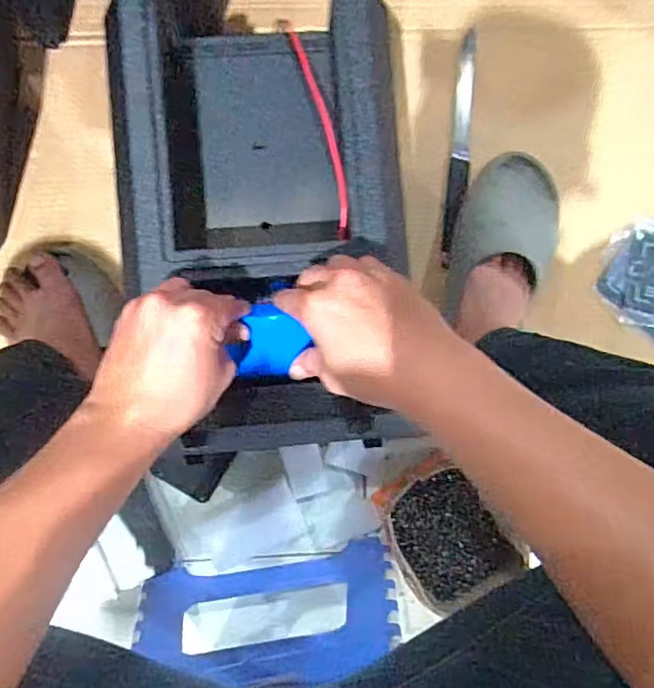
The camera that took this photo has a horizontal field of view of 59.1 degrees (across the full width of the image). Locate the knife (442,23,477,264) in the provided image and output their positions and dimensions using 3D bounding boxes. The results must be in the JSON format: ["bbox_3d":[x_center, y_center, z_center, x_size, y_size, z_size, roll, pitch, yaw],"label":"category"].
[{"bbox_3d":[0.178,-0.255,0.757,0.028,0.022,0.303,6,89,-4],"label":"knife"}]

